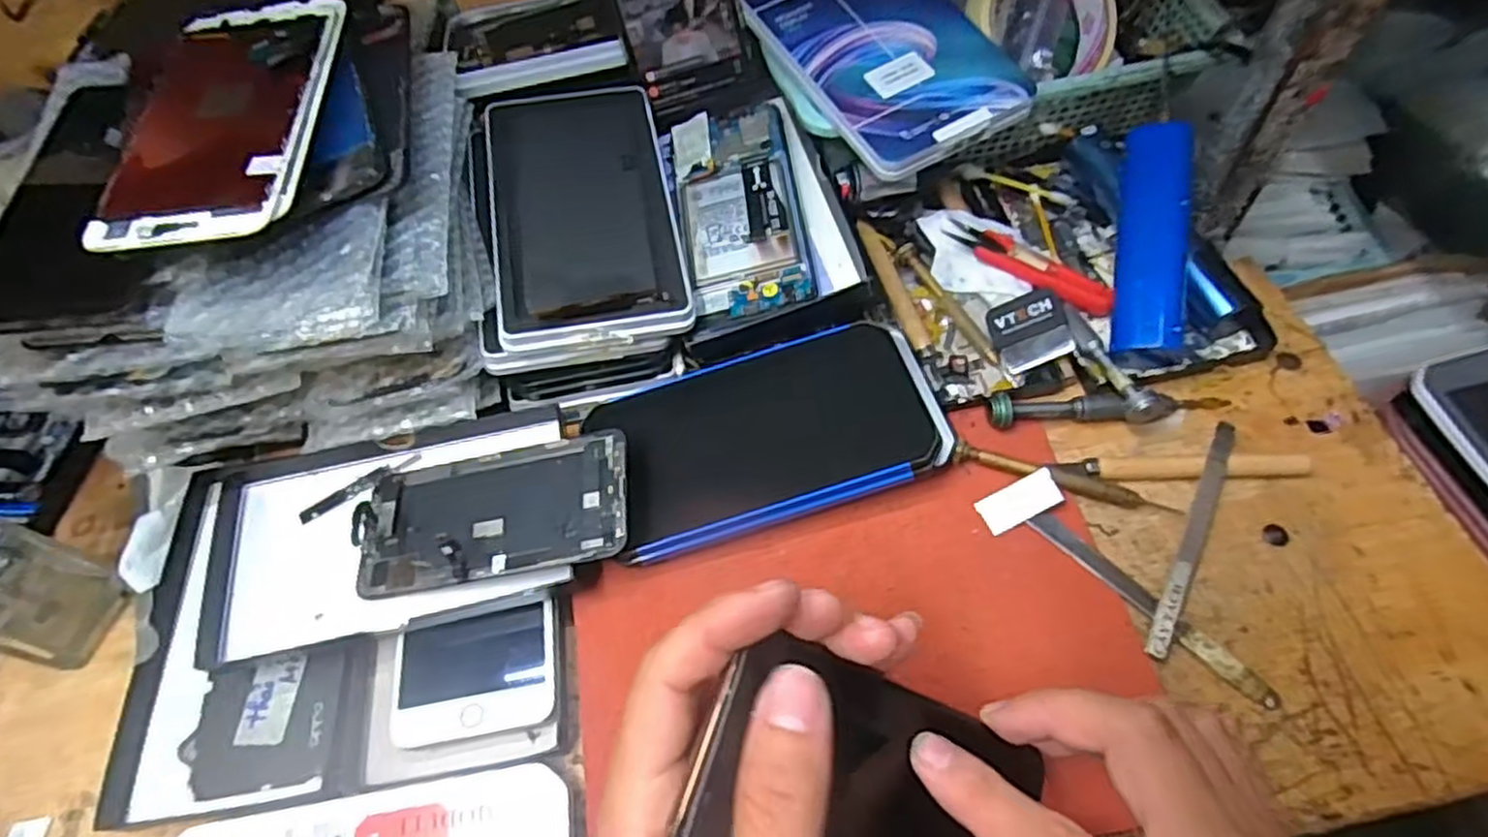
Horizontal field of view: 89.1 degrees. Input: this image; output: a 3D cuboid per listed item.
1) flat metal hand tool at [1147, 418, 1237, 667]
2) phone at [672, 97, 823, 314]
[{"bbox_3d":[0.218,0.056,0.367,0.011,0.009,0.130,24,64,18],"label":"flat metal hand tool"},{"bbox_3d":[-0.003,-0.126,0.441,0.067,0.009,0.150,-12,63,8],"label":"phone"}]

